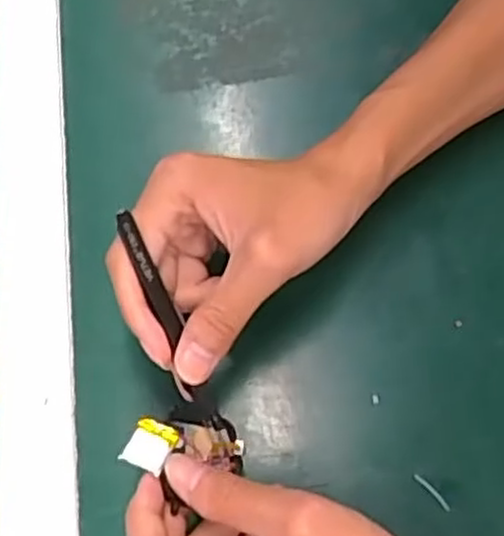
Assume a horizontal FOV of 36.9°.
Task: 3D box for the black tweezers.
[{"bbox_3d":[-0.041,0.016,0.335,0.010,0.005,0.087,-21,93,-6],"label":"black tweezers"}]

